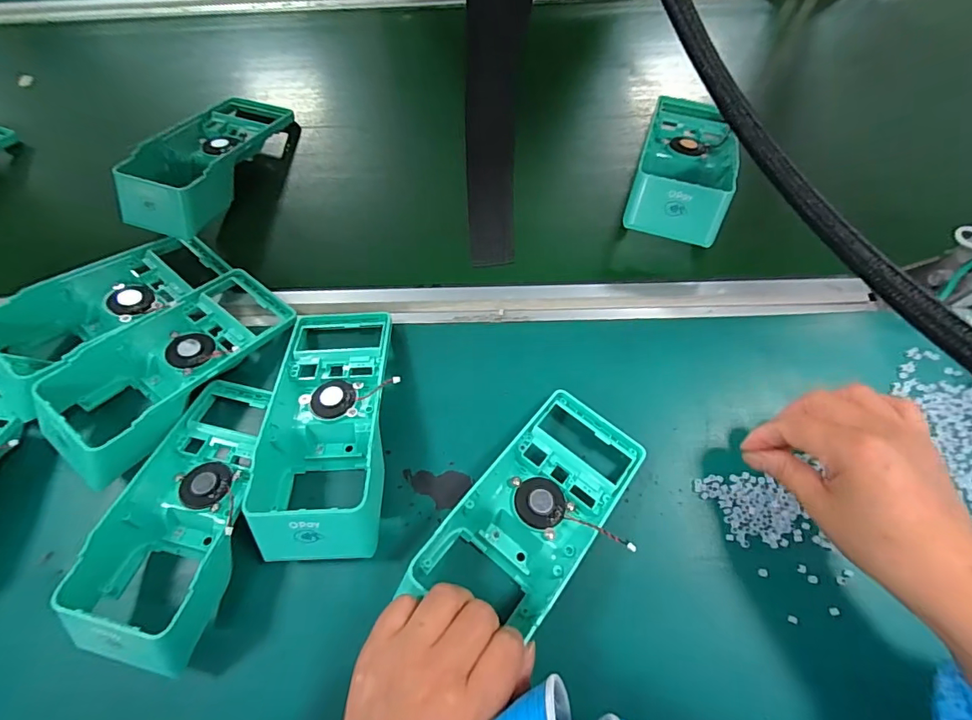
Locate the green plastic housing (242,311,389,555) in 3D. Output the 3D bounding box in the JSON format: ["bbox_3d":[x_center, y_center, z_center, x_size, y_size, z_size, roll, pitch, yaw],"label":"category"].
[{"bbox_3d":[-0.115,0.042,0.344,0.091,0.049,0.193,-3,65,0],"label":"green plastic housing"}]

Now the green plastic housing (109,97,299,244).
[{"bbox_3d":[-0.276,-0.205,0.456,0.083,0.050,0.186,18,69,11],"label":"green plastic housing"}]

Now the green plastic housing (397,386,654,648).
[{"bbox_3d":[0.033,0.104,0.322,0.087,0.031,0.172,35,73,14],"label":"green plastic housing"}]

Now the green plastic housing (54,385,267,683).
[{"bbox_3d":[-0.203,0.101,0.324,0.086,0.049,0.188,12,66,7],"label":"green plastic housing"}]

